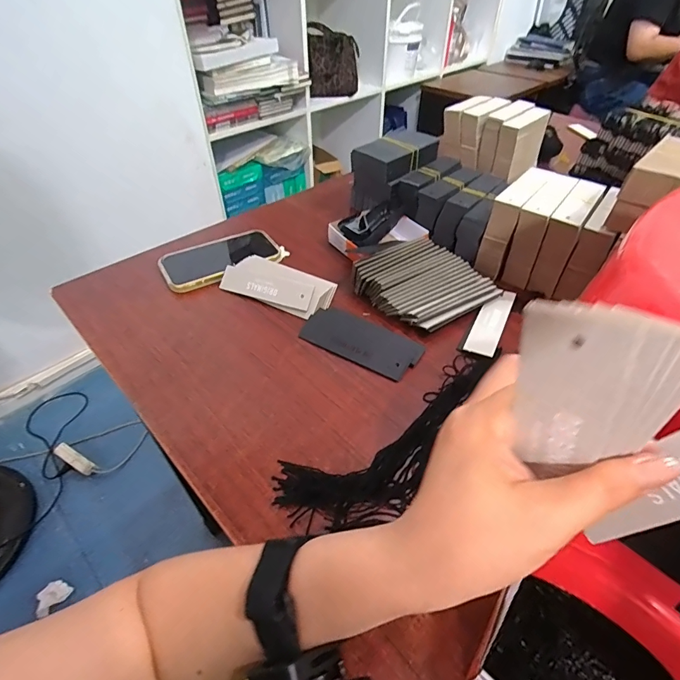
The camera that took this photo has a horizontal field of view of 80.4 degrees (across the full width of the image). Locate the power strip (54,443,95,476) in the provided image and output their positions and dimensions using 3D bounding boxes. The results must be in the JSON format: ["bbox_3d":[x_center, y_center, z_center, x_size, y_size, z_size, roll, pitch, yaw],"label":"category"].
[{"bbox_3d":[-0.769,0.346,1.168,0.137,0.025,0.039,29,55,10],"label":"power strip"}]

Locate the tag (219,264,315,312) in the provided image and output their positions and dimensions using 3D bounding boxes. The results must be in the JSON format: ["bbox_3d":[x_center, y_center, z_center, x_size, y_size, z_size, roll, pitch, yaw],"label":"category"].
[{"bbox_3d":[-0.092,-0.065,0.497,0.126,0.007,0.034,15,86,15],"label":"tag"}]

